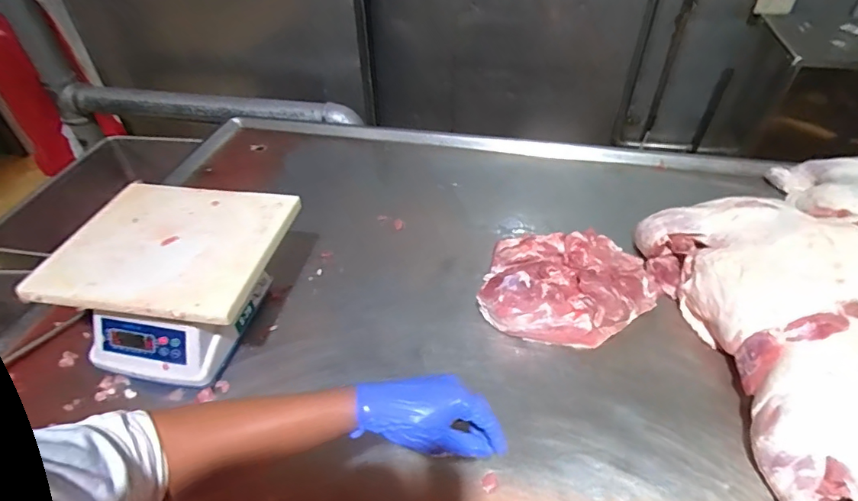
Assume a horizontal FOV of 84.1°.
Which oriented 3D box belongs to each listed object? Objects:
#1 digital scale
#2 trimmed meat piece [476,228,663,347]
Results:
[{"bbox_3d":[-0.456,0.046,0.880,0.367,0.166,0.327,5,43,8],"label":"digital scale"},{"bbox_3d":[0.261,0.056,0.928,0.326,0.095,0.245,-2,43,0],"label":"trimmed meat piece"}]

